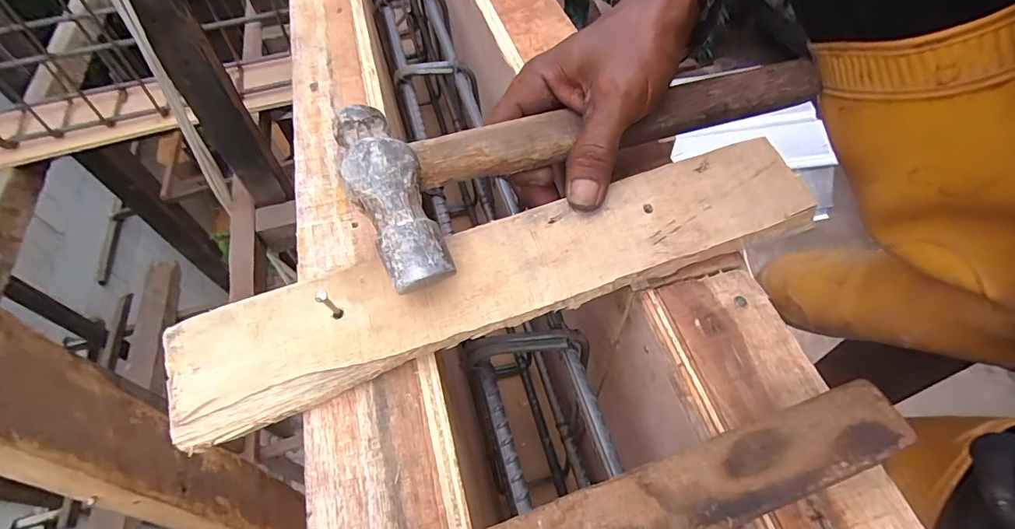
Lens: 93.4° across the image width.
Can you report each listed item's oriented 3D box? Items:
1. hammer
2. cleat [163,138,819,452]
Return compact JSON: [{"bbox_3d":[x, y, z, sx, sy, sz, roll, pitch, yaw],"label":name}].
[{"bbox_3d":[0.068,-0.073,0.270,0.306,0.035,0.085,-18,56,-19],"label":"hammer"},{"bbox_3d":[0.002,0.003,0.250,0.333,0.019,0.056,-19,56,-9],"label":"cleat"}]

